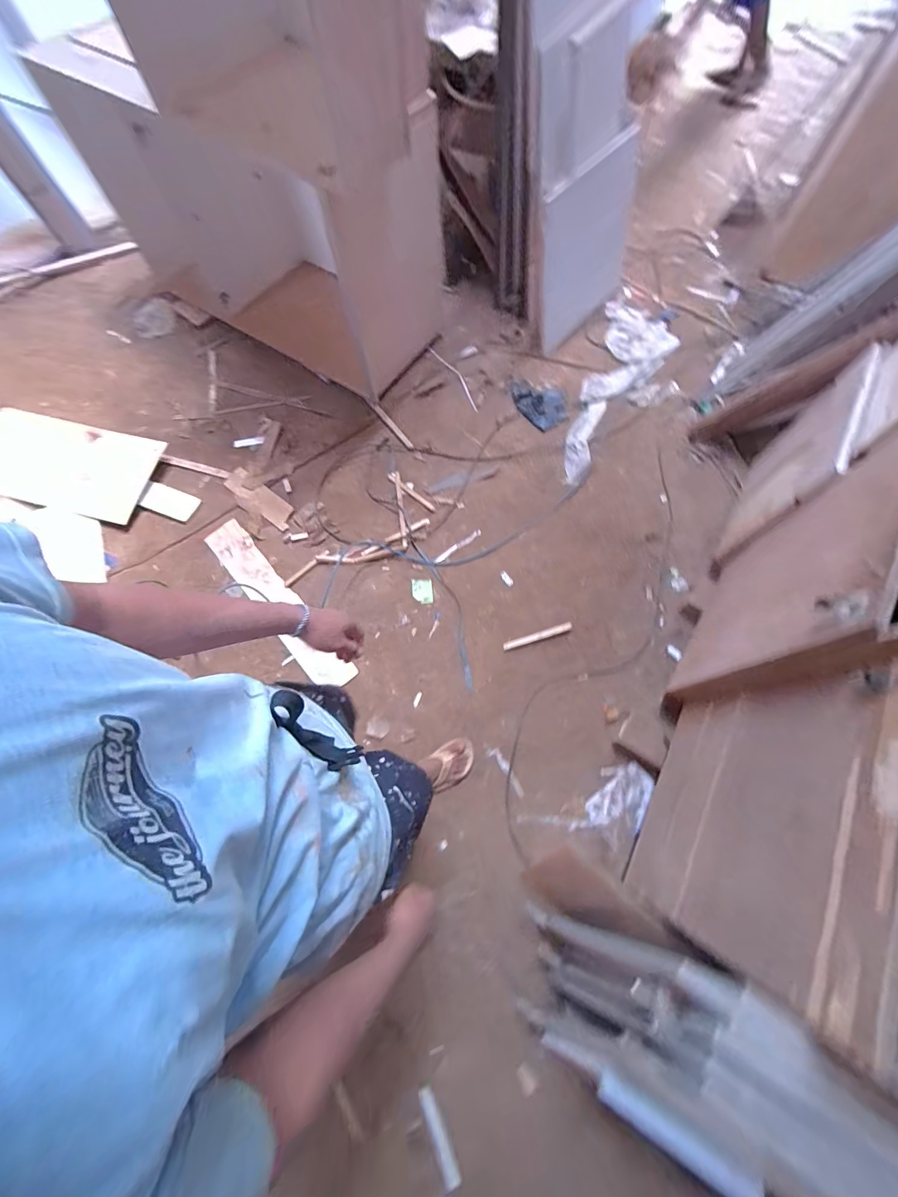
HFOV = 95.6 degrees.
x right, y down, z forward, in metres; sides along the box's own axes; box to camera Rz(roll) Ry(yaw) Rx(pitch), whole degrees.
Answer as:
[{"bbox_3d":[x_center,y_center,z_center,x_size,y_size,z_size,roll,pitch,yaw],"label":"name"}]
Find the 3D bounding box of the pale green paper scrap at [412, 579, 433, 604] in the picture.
[{"bbox_3d":[-0.103,-0.027,1.572,0.076,0.008,0.099,-6,67,0],"label":"pale green paper scrap"}]

